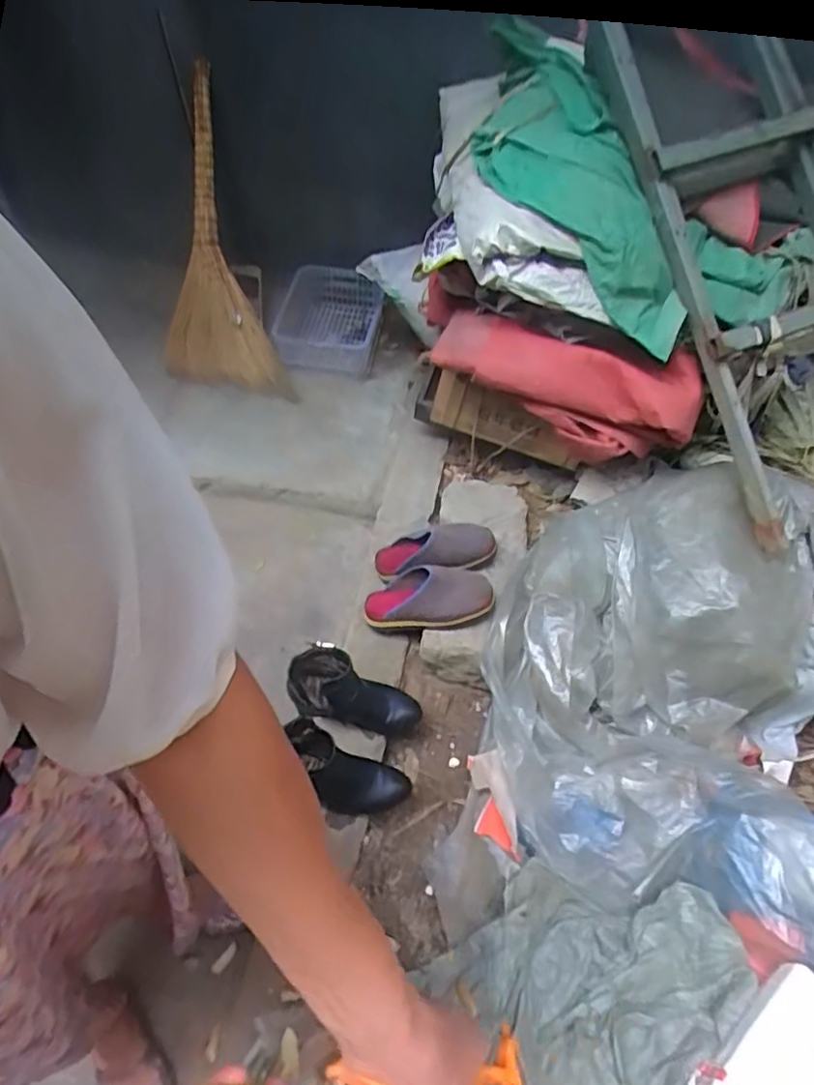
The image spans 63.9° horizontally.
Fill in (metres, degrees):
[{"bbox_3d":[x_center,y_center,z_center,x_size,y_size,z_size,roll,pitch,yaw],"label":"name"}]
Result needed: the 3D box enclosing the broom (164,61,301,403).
[{"bbox_3d":[-0.481,-0.748,1.696,0.307,0.750,0.131,-5,24,-8],"label":"broom"}]

